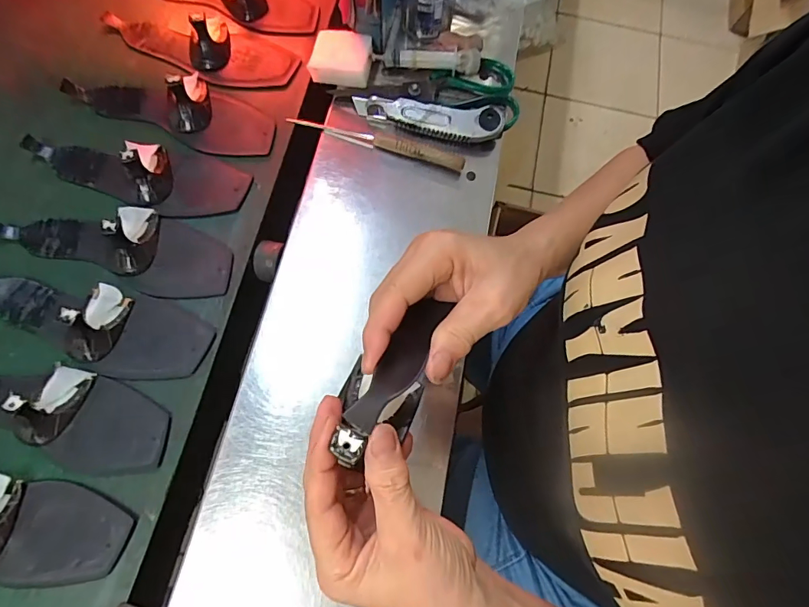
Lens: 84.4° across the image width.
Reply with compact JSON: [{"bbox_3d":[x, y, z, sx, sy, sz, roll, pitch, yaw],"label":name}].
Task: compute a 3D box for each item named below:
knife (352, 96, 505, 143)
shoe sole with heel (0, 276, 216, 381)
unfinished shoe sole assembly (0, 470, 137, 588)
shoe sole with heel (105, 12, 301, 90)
[{"bbox_3d":[0.026,-0.203,0.484,0.163,0.021,0.036,7,73,-1],"label":"knife"},{"bbox_3d":[-0.296,0.012,0.404,0.226,0.048,0.077,16,73,2],"label":"shoe sole with heel"},{"bbox_3d":[-0.342,0.174,0.349,0.231,0.047,0.078,9,73,0],"label":"unfinished shoe sole assembly"},{"bbox_3d":[-0.241,-0.312,0.513,0.233,0.041,0.081,22,73,4],"label":"shoe sole with heel"}]

